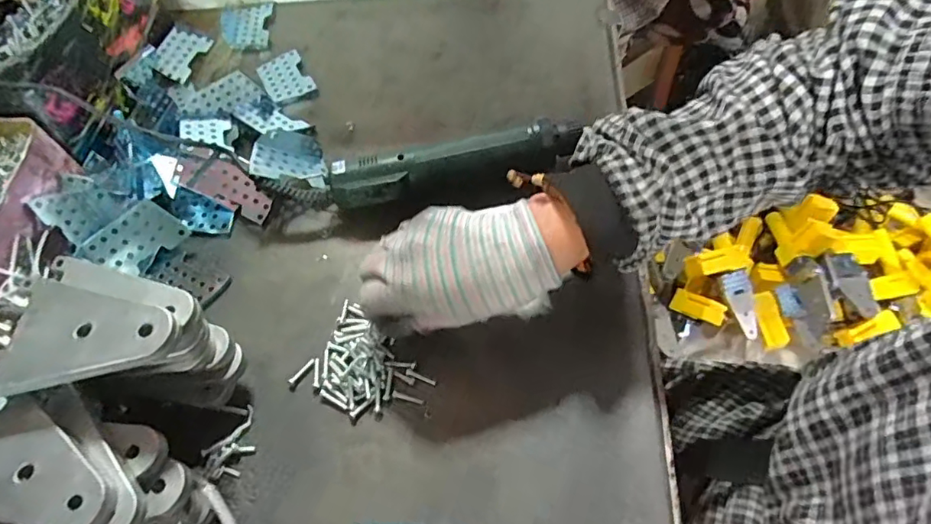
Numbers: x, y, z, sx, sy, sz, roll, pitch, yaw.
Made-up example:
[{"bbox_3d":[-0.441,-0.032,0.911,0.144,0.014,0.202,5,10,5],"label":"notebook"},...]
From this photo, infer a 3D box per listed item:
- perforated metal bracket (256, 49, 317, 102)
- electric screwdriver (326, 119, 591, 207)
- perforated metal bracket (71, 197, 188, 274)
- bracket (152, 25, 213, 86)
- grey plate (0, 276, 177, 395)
[{"bbox_3d":[-0.186,-0.192,0.563,0.046,0.004,0.069,-25,60,-9],"label":"perforated metal bracket"},{"bbox_3d":[-0.006,-0.078,0.452,0.208,0.044,0.040,-15,59,-3],"label":"electric screwdriver"},{"bbox_3d":[-0.266,-0.017,0.442,0.070,0.007,0.046,-45,104,-12],"label":"perforated metal bracket"},{"bbox_3d":[-0.312,-0.228,0.598,0.046,0.007,0.066,20,64,-3],"label":"bracket"},{"bbox_3d":[-0.211,0.046,0.298,0.096,0.006,0.065,9,59,13],"label":"grey plate"}]

